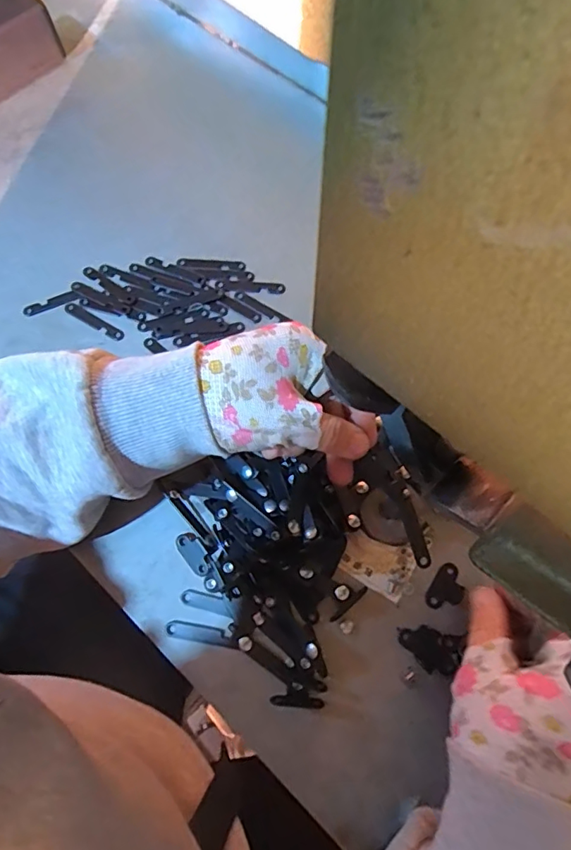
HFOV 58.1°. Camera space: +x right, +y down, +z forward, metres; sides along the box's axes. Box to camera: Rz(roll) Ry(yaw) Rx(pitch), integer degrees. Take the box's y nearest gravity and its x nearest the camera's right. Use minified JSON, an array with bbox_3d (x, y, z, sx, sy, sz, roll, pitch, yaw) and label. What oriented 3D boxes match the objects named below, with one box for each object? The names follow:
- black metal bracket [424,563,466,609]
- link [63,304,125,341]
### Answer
[{"bbox_3d":[0.099,0.099,0.311,0.019,0.004,0.029,32,74,12],"label":"black metal bracket"},{"bbox_3d":[-0.141,-0.076,0.380,0.051,0.004,0.009,31,74,12],"label":"link"}]

